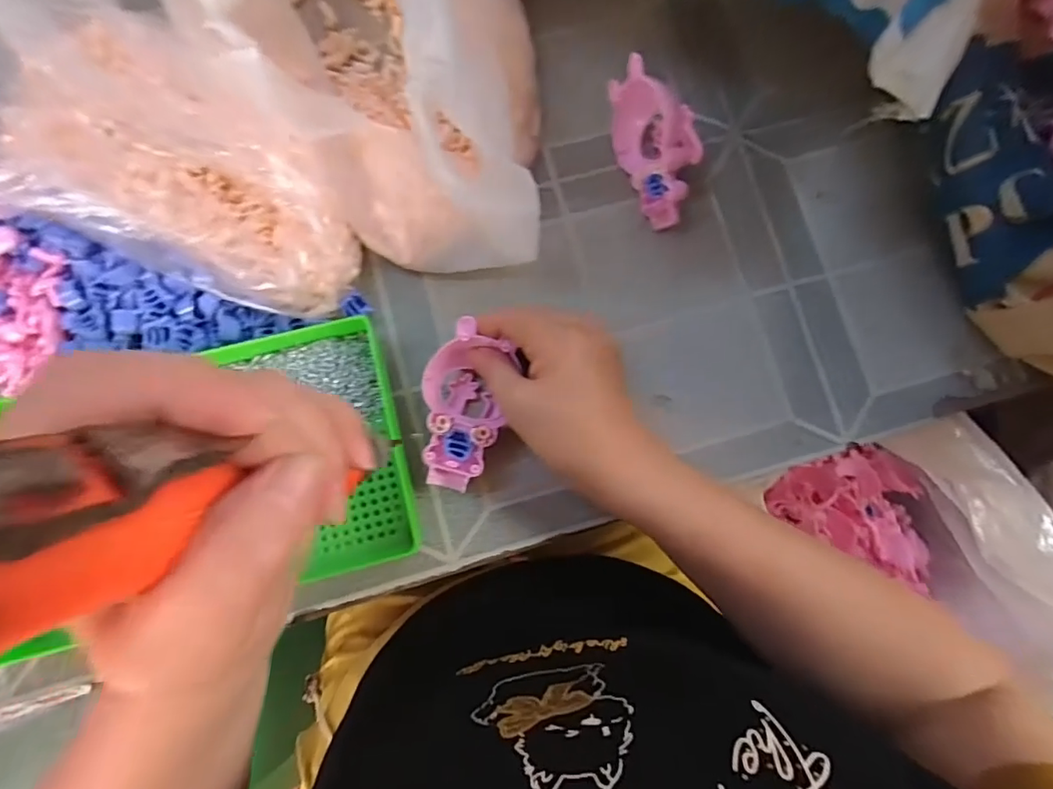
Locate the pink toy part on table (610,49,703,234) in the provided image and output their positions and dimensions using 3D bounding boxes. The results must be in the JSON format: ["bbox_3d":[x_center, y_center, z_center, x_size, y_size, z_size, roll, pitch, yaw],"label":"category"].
[{"bbox_3d":[0.091,-0.169,0.346,0.043,0.053,0.102,-21,84,-5],"label":"pink toy part on table"}]

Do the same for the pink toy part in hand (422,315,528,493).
[{"bbox_3d":[-0.036,0.008,0.325,0.055,0.031,0.101,7,84,-1],"label":"pink toy part in hand"}]

